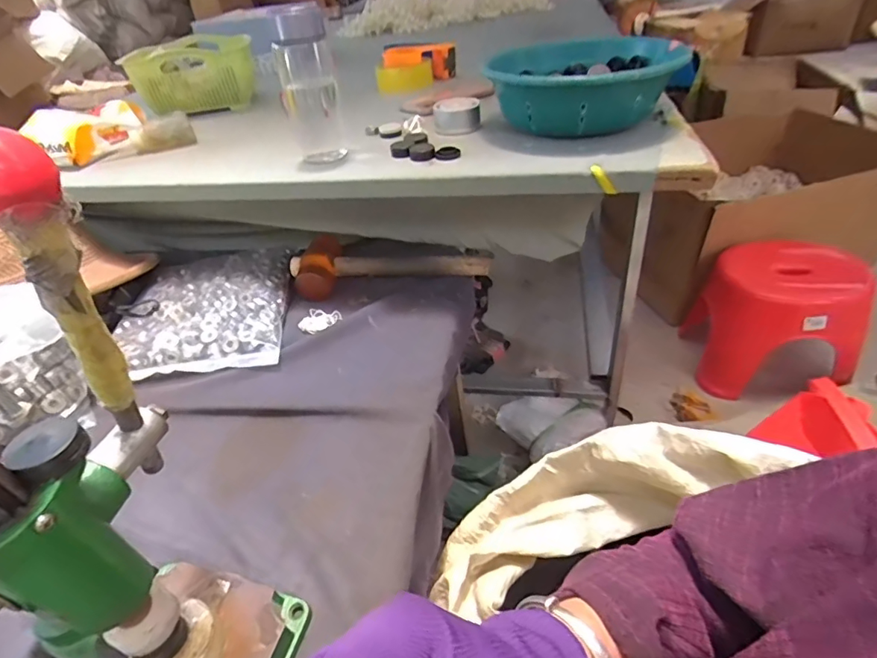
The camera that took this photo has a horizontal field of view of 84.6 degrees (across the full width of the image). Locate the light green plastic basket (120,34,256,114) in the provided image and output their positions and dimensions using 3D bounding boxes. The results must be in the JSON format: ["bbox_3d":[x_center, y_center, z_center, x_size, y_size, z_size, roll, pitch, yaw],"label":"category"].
[{"bbox_3d":[-0.477,-0.508,0.957,0.225,0.112,0.140,-14,39,-8],"label":"light green plastic basket"}]

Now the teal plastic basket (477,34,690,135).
[{"bbox_3d":[0.194,-0.334,0.660,0.247,0.080,0.275,12,43,23],"label":"teal plastic basket"}]

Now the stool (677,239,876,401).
[{"bbox_3d":[0.773,-0.025,1.116,0.295,0.303,0.239,2,40,12],"label":"stool"}]

